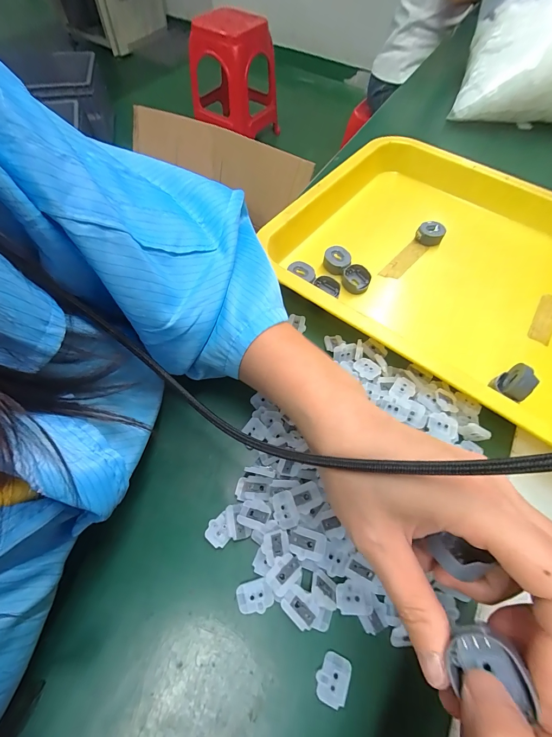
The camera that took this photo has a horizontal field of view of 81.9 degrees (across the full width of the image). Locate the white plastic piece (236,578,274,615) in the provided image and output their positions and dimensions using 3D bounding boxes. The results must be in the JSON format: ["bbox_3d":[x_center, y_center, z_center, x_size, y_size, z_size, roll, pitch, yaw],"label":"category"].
[{"bbox_3d":[-0.013,0.140,0.195,0.021,0.004,0.017,-12,62,-9],"label":"white plastic piece"}]

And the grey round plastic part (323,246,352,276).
[{"bbox_3d":[0.063,-0.111,0.325,0.027,0.013,0.023,13,61,5],"label":"grey round plastic part"}]

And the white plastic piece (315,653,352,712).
[{"bbox_3d":[0.032,0.174,0.178,0.018,0.005,0.021,18,62,8],"label":"white plastic piece"}]

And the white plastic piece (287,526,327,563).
[{"bbox_3d":[0.019,0.109,0.197,0.023,0.005,0.017,1,65,14],"label":"white plastic piece"}]

